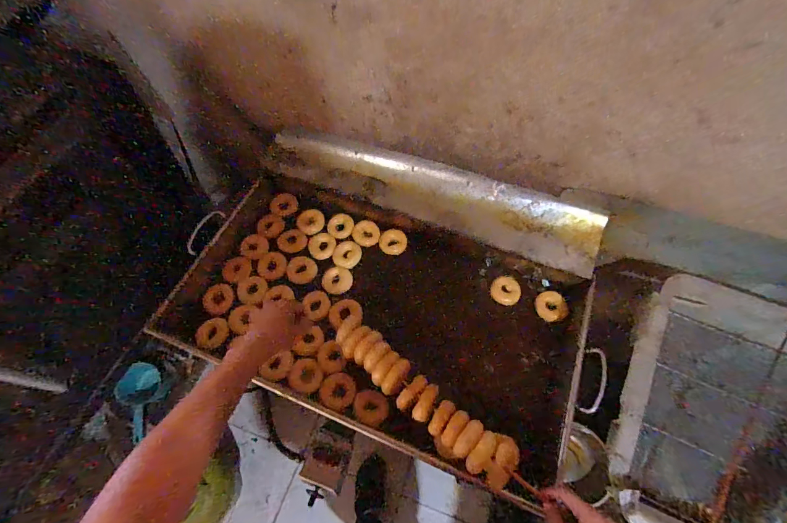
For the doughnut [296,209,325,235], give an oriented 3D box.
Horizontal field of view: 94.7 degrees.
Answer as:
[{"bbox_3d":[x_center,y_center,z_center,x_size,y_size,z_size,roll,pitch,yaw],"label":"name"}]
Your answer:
[{"bbox_3d":[-0.218,-0.104,0.950,0.071,0.020,0.065,2,62,-1],"label":"doughnut"}]

